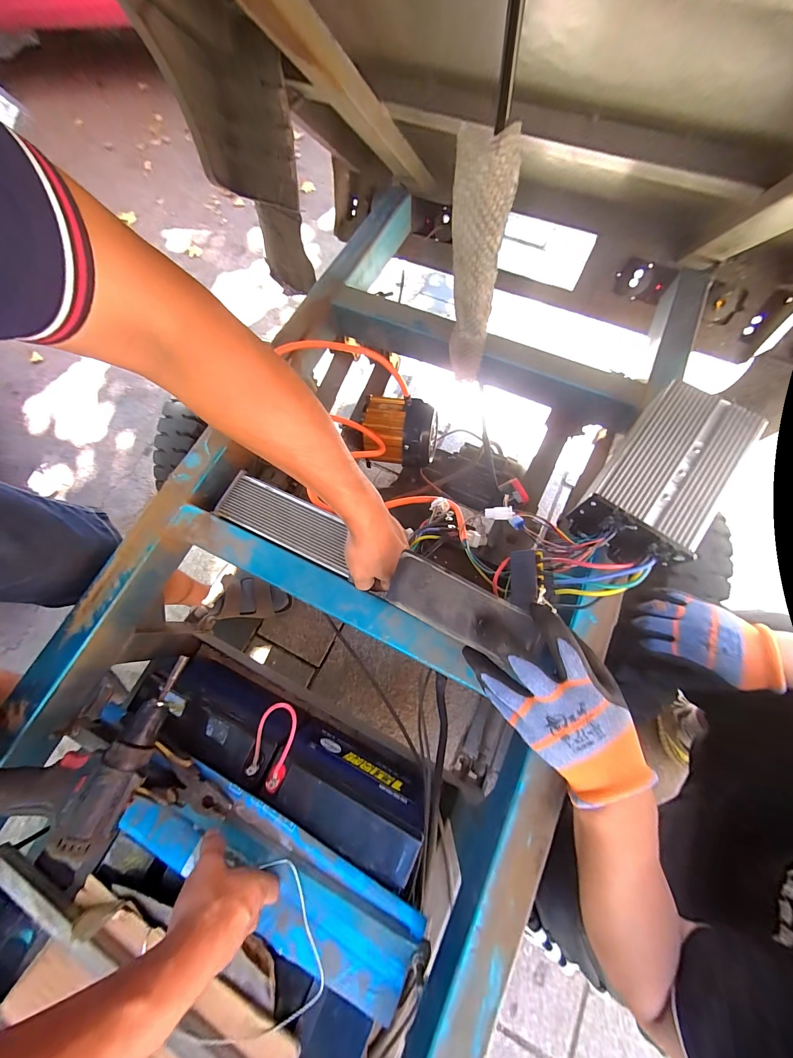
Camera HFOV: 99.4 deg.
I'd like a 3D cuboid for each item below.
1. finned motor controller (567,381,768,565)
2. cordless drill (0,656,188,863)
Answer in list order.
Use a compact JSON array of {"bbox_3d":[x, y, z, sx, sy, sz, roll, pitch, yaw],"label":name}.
[{"bbox_3d":[0.338,-0.068,0.437,0.122,0.073,0.252,38,76,11],"label":"finned motor controller"},{"bbox_3d":[-0.411,0.255,0.402,0.215,0.068,0.186,20,61,-18],"label":"cordless drill"}]

